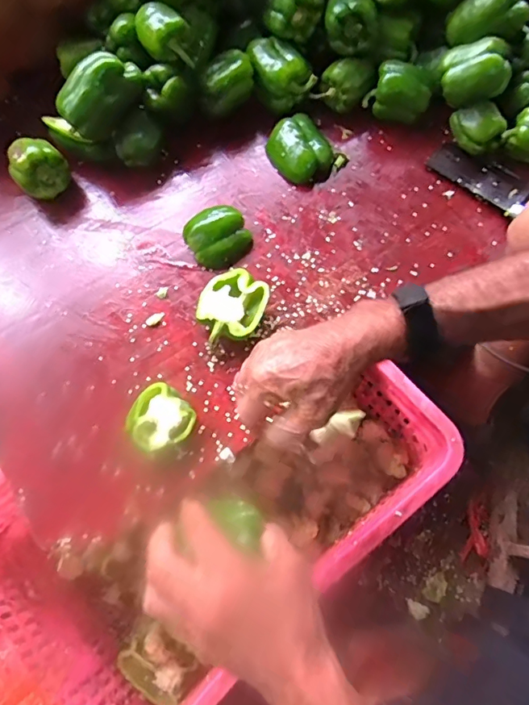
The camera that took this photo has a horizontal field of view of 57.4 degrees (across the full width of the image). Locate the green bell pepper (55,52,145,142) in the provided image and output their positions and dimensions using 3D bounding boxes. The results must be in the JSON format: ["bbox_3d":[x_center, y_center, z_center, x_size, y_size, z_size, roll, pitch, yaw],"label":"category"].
[{"bbox_3d":[-0.206,-0.324,0.604,0.066,0.057,0.110,40,76,14],"label":"green bell pepper"}]

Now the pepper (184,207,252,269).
[{"bbox_3d":[-0.059,-0.149,0.605,0.077,0.037,0.073,-33,73,-10],"label":"pepper"}]

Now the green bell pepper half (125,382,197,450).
[{"bbox_3d":[-0.113,0.074,0.529,0.063,0.046,0.065,-1,70,1],"label":"green bell pepper half"}]

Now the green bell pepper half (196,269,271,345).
[{"bbox_3d":[-0.039,-0.052,0.574,0.072,0.035,0.084,24,73,10],"label":"green bell pepper half"}]

